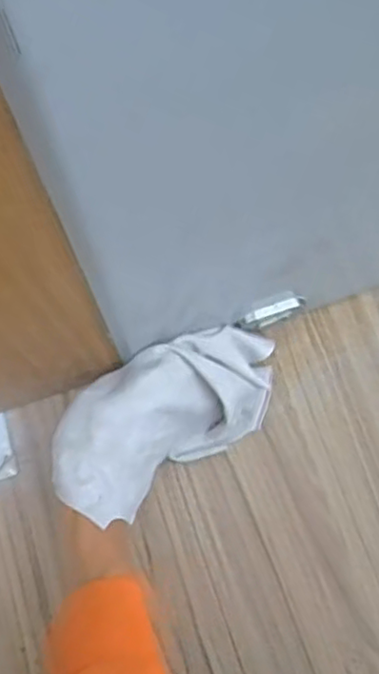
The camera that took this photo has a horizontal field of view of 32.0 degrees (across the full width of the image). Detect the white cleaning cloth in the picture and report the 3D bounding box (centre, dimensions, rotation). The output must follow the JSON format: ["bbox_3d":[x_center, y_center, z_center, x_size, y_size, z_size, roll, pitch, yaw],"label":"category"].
[{"bbox_3d":[-0.021,0.066,0.549,0.209,0.073,0.097,-27,72,-32],"label":"white cleaning cloth"}]

